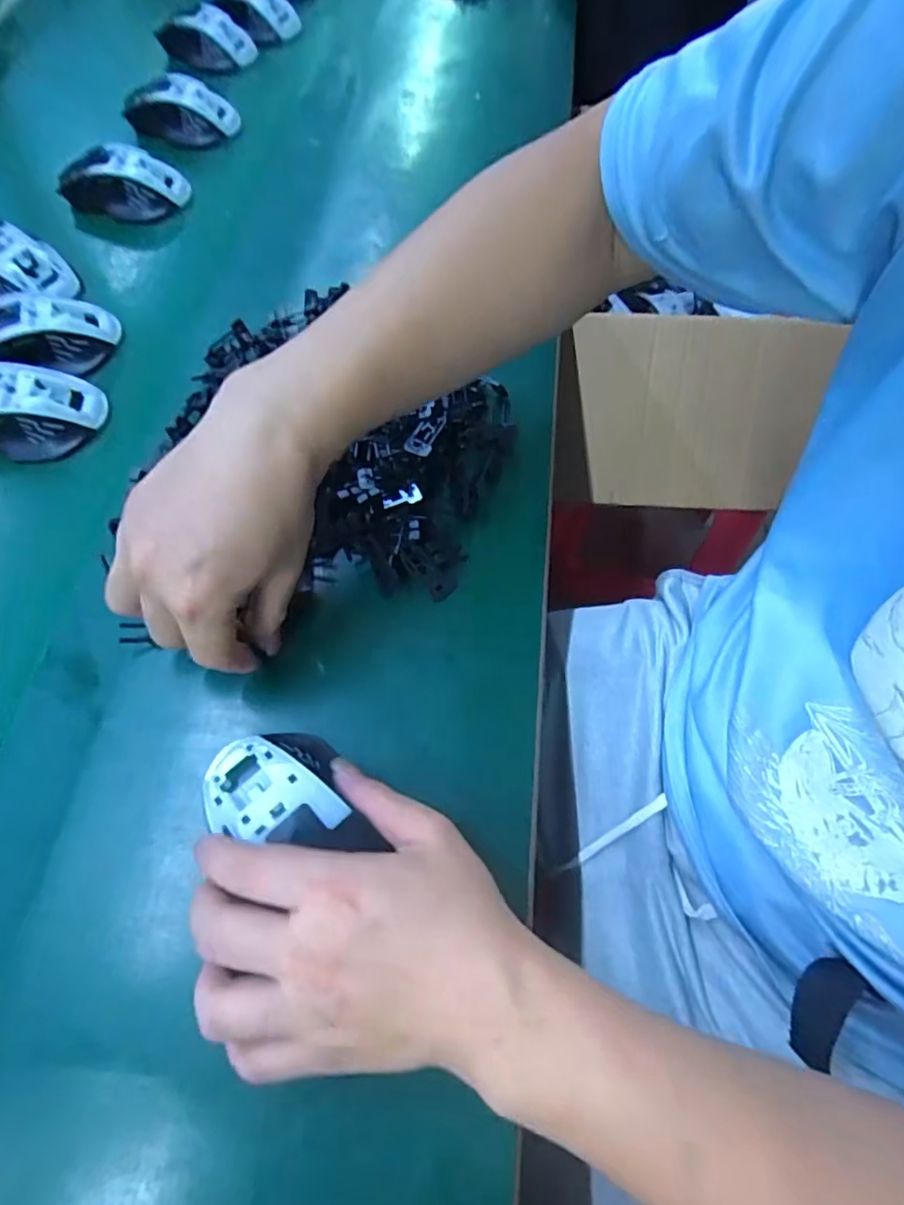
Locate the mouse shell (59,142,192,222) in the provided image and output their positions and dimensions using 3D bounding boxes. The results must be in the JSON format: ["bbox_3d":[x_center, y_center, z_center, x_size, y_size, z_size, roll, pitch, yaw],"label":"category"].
[{"bbox_3d":[-0.319,-0.404,0.551,0.113,0.041,0.062,-17,66,-8],"label":"mouse shell"}]

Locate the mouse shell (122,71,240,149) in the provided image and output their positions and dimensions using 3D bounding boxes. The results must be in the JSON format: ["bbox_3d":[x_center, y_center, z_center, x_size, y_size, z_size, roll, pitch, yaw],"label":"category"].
[{"bbox_3d":[-0.297,-0.535,0.620,0.110,0.034,0.069,11,65,5],"label":"mouse shell"}]

